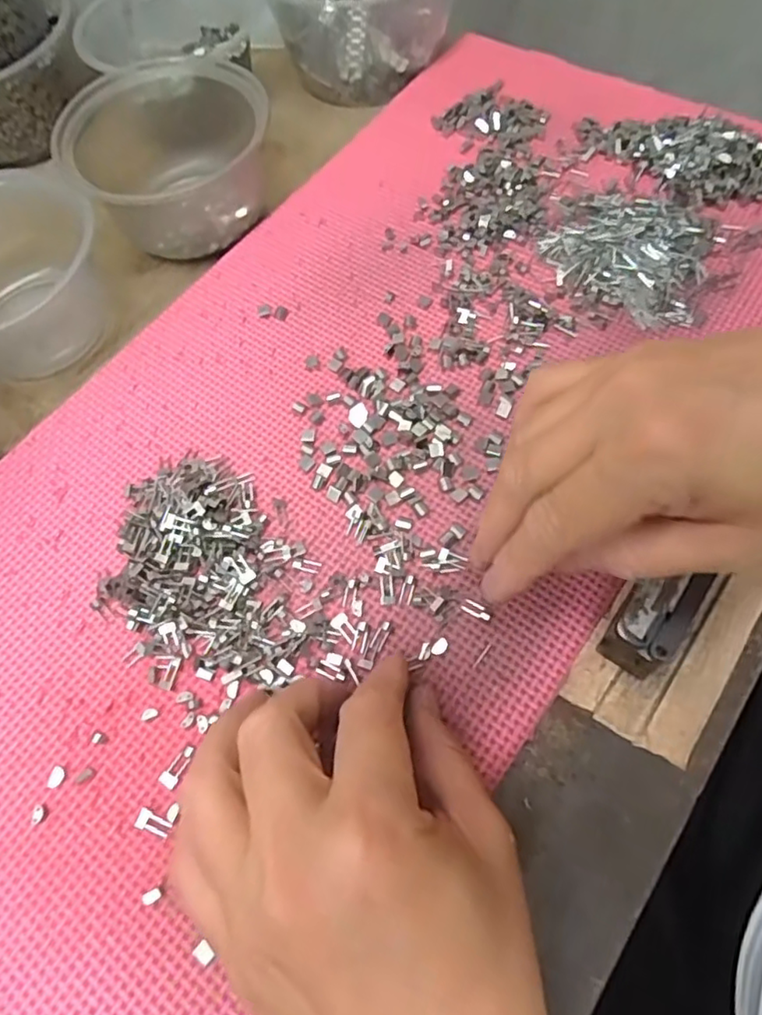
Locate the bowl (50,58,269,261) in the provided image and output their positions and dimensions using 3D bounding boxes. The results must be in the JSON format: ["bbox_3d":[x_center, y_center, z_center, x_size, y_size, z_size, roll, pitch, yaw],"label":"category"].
[{"bbox_3d":[-0.122,-0.210,0.354,0.108,0.046,0.099,15,65,10],"label":"bowl"}]

